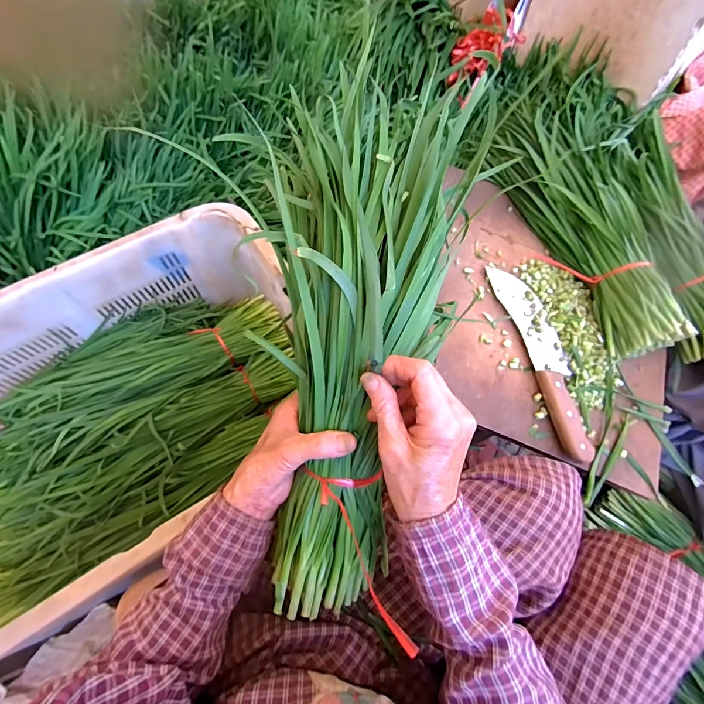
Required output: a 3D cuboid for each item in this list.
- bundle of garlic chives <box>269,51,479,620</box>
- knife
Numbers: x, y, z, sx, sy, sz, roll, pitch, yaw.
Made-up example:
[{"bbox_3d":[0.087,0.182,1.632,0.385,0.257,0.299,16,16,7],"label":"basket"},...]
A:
[{"bbox_3d":[-0.004,0.007,0.299,0.140,0.086,0.439,9,94,3],"label":"bundle of garlic chives"},{"bbox_3d":[0.269,0.000,0.505,0.059,0.023,0.288,-11,66,-6],"label":"knife"}]

